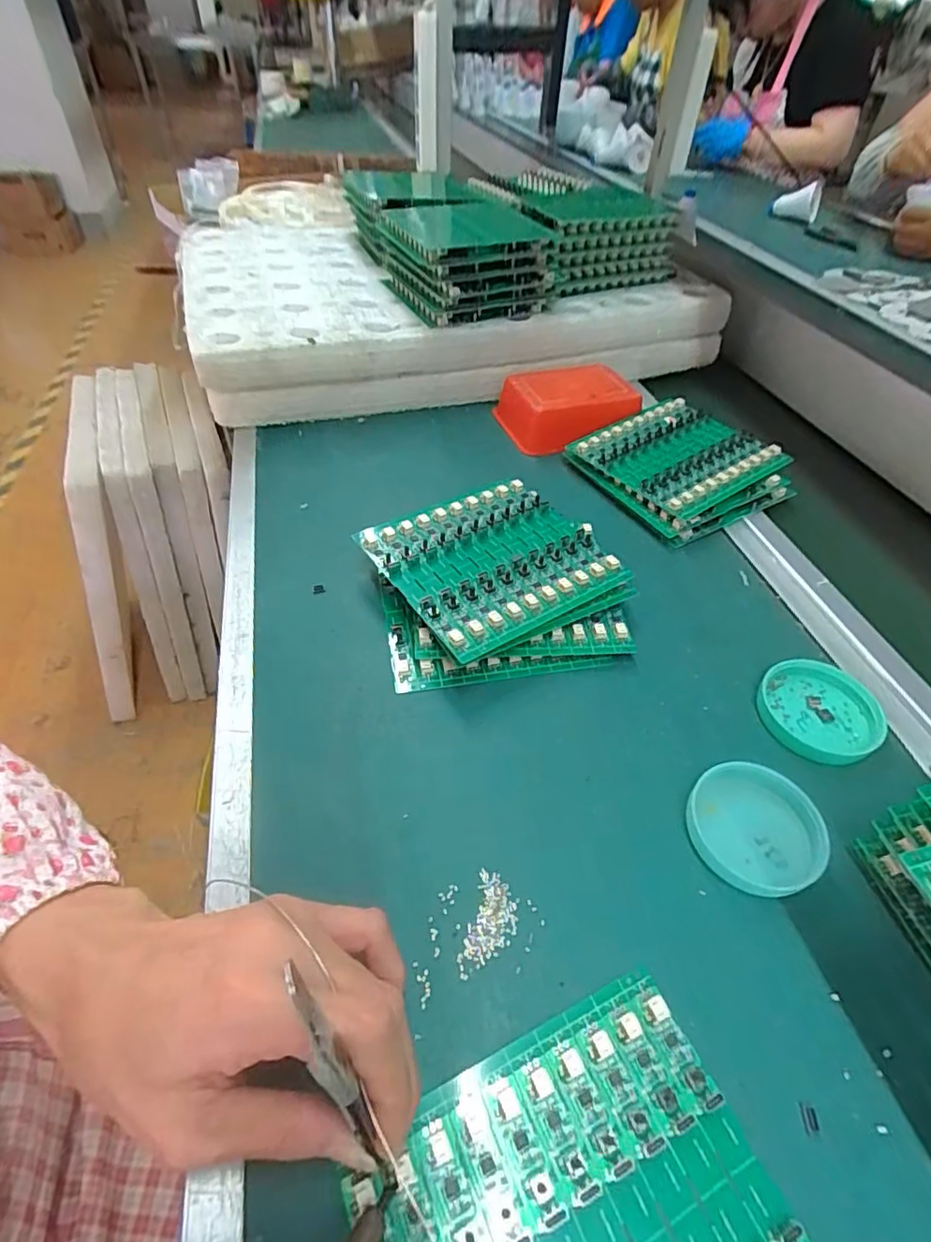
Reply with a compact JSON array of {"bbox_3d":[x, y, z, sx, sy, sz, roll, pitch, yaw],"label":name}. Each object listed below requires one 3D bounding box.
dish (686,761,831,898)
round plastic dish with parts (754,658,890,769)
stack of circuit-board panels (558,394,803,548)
[{"bbox_3d":[0.147,0.103,0.291,0.062,0.014,0.062,1,47,-1],"label":"dish"},{"bbox_3d":[0.212,0.051,0.343,0.059,0.015,0.066,-31,55,-27],"label":"round plastic dish with parts"},{"bbox_3d":[0.187,-0.133,0.503,0.142,0.033,0.139,-22,51,-21],"label":"stack of circuit-board panels"}]

